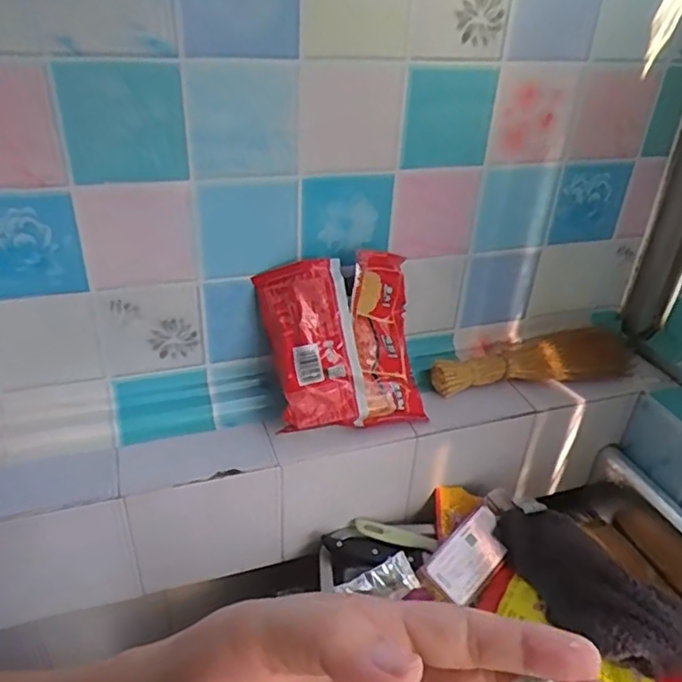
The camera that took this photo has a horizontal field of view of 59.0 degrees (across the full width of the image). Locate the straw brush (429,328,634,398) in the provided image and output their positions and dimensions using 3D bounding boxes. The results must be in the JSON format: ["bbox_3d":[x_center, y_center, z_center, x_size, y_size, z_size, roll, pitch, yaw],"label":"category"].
[{"bbox_3d":[0.230,0.024,0.729,0.266,0.046,0.071,-7,32,-15],"label":"straw brush"}]

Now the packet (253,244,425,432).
[{"bbox_3d":[0.003,0.005,0.617,0.147,0.177,0.039,-10,6,-18],"label":"packet"}]

